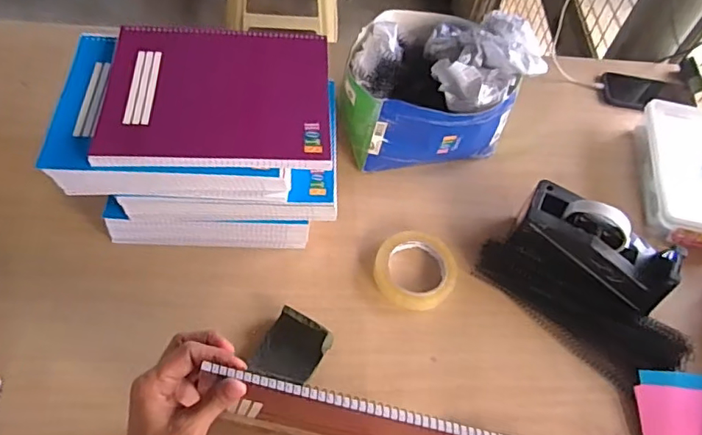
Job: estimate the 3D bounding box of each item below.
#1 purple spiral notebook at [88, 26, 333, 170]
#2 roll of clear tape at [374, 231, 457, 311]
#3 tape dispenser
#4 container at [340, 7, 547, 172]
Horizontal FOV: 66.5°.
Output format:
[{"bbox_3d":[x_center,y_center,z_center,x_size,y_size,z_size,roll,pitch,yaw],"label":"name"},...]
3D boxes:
[{"bbox_3d":[-0.146,-0.144,0.603,0.241,0.019,0.200,0,58,-6],"label":"purple spiral notebook"},{"bbox_3d":[0.086,0.064,0.696,0.103,0.021,0.111,3,58,-4],"label":"roll of clear tape"},{"bbox_3d":[0.313,0.038,0.694,0.196,0.110,0.076,29,59,12],"label":"tape dispenser"},{"bbox_3d":[0.115,-0.194,0.772,0.248,0.182,0.211,1,58,-7],"label":"container"}]

